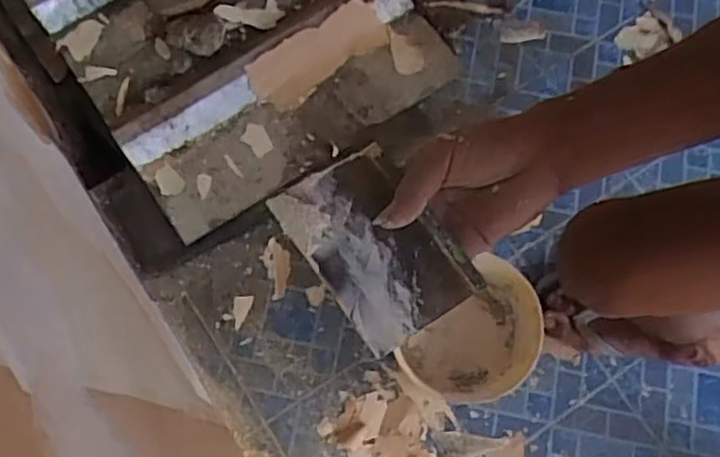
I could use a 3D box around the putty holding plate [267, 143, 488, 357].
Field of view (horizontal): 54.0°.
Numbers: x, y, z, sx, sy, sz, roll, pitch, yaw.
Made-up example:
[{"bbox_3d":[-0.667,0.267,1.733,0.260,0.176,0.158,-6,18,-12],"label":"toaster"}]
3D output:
[{"bbox_3d":[0.009,0.009,0.440,0.084,0.009,0.117,-28,73,-28],"label":"putty holding plate"}]

